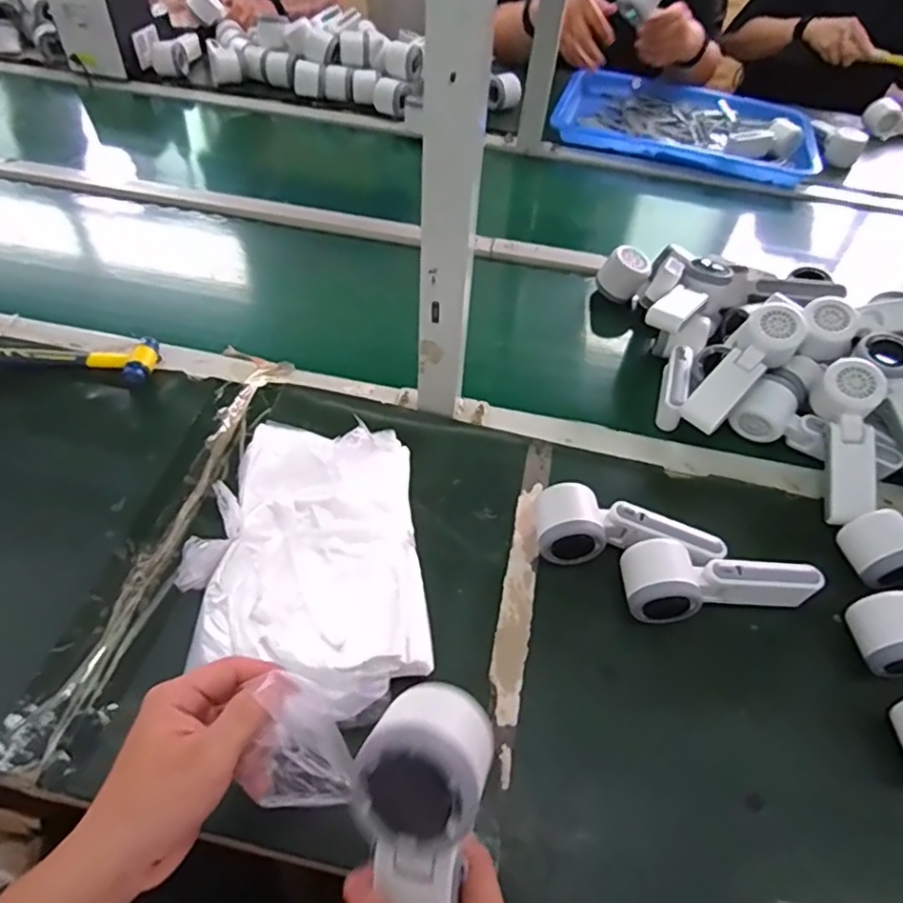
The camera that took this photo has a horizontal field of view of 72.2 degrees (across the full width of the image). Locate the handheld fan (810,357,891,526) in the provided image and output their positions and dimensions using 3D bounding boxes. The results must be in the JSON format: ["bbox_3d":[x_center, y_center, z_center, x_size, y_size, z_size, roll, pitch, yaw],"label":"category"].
[{"bbox_3d":[0.396,-0.008,0.621,0.055,0.054,0.168,8,78,4],"label":"handheld fan"}]

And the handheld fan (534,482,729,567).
[{"bbox_3d":[0.157,0.073,0.558,0.165,0.054,0.063,7,51,1],"label":"handheld fan"}]

